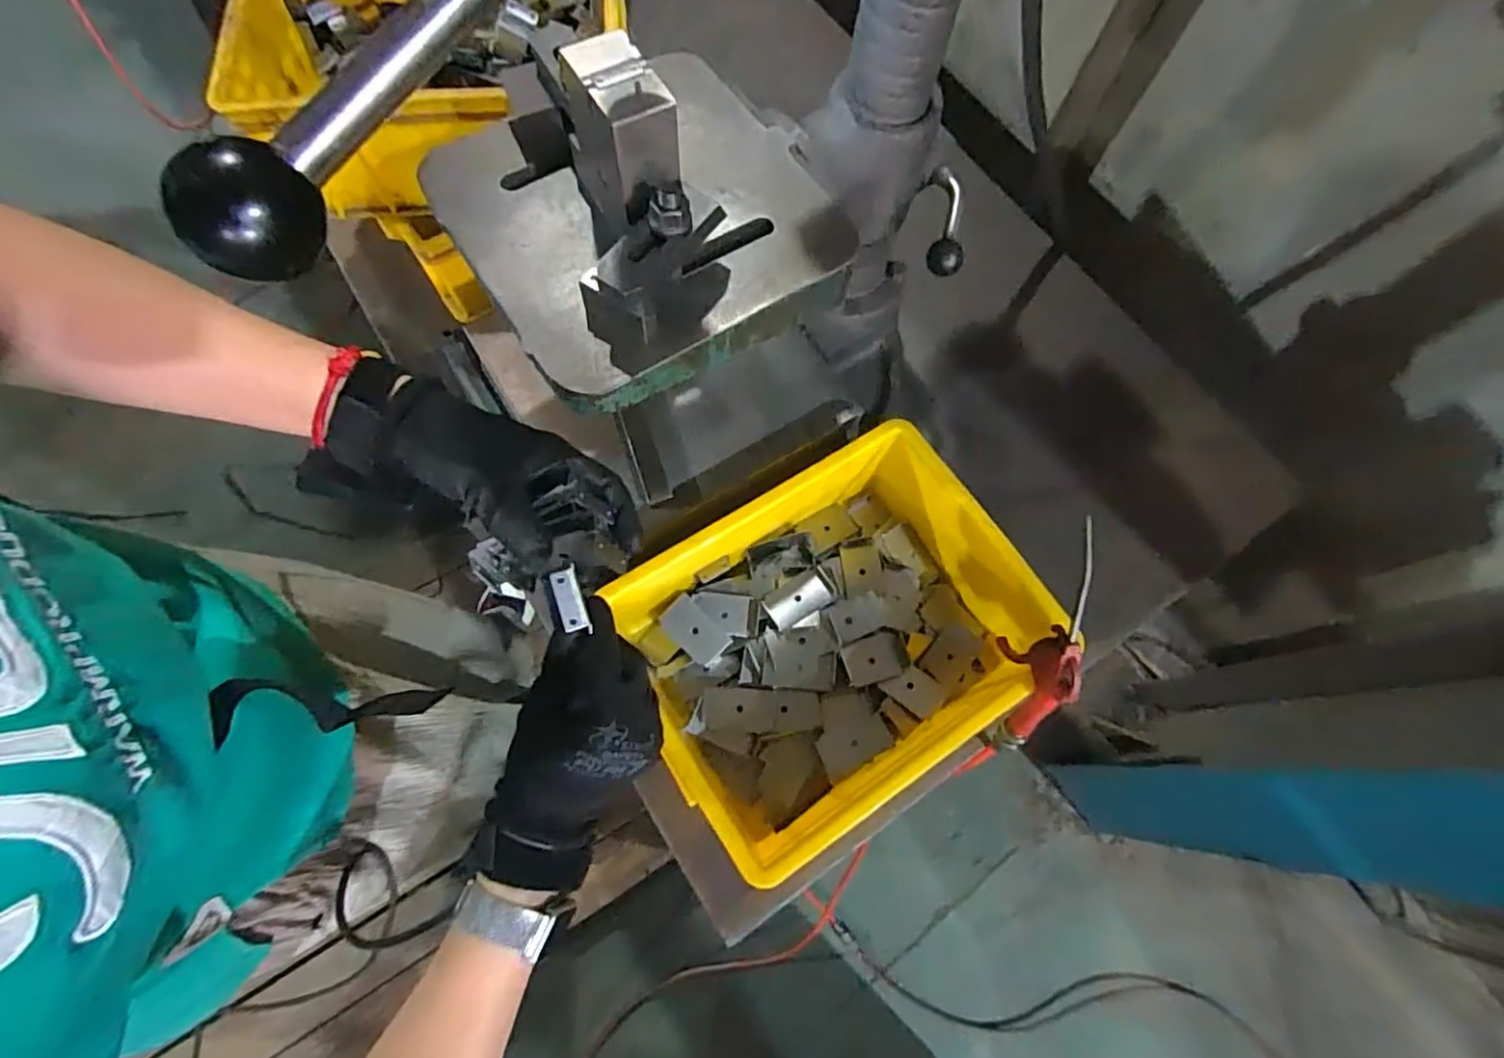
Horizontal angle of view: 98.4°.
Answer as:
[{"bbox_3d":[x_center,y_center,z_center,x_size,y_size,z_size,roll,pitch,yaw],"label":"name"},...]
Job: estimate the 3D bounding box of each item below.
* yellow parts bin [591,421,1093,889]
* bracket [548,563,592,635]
[{"bbox_3d":[0.070,0.101,0.598,0.333,0.131,0.254,-31,75,-13],"label":"yellow parts bin"},{"bbox_3d":[-0.093,0.036,0.328,0.013,0.006,0.028,-11,87,-7],"label":"bracket"}]

